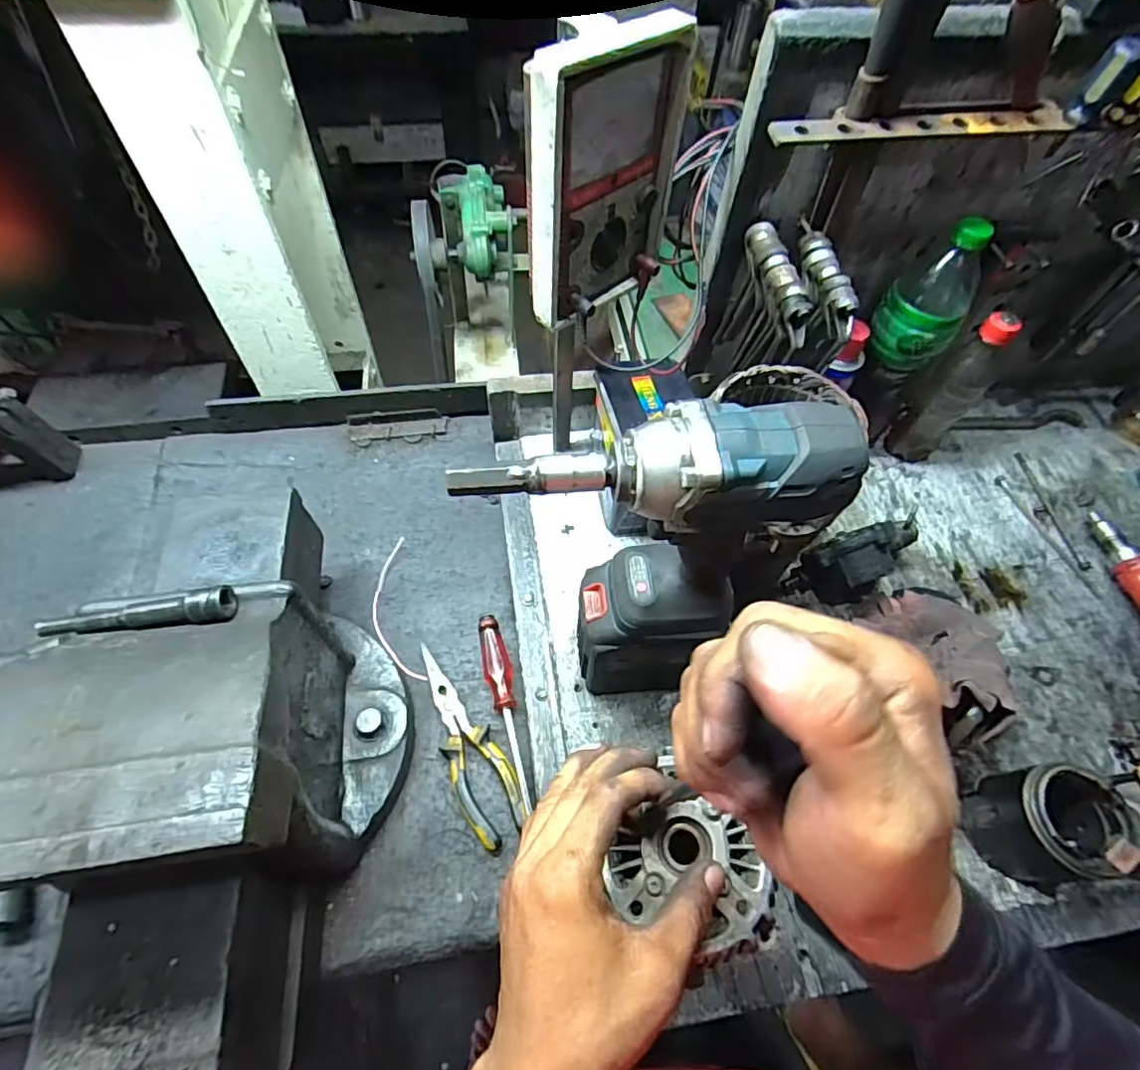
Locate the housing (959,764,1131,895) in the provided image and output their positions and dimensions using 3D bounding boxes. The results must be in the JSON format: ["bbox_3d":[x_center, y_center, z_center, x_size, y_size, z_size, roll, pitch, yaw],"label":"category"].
[{"bbox_3d":[0.376,0.232,0.460,0.072,0.089,0.072,2,58,-2],"label":"housing"}]

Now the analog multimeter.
[{"bbox_3d":[0.024,-0.248,0.412,0.039,0.169,0.131,37,63,18],"label":"analog multimeter"}]

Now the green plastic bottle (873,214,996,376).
[{"bbox_3d":[0.348,-0.229,0.558,0.074,0.140,0.064,33,62,16],"label":"green plastic bottle"}]

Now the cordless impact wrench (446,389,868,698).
[{"bbox_3d":[0.040,0.024,0.394,0.197,0.264,0.070,0,58,-4],"label":"cordless impact wrench"}]

